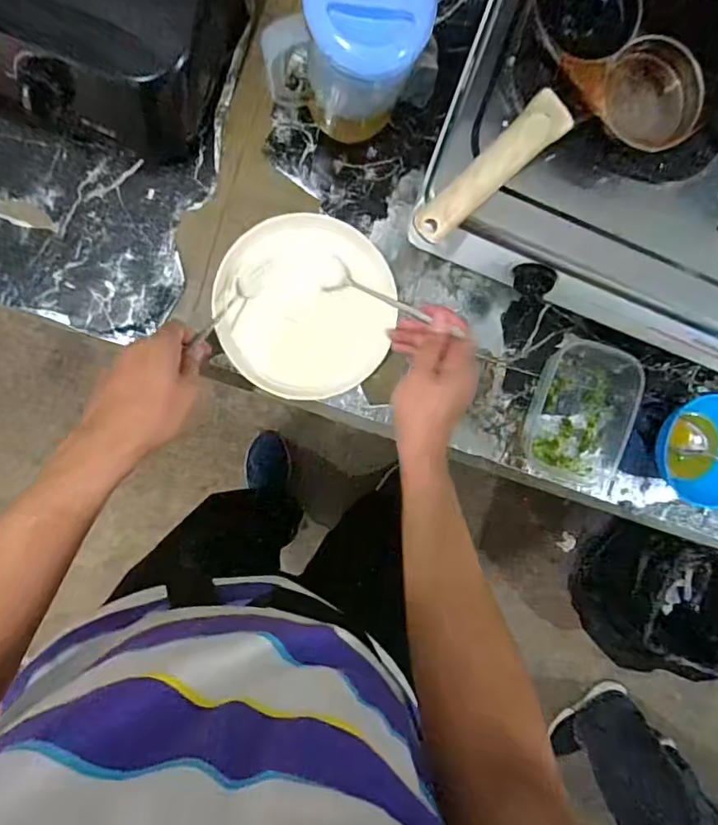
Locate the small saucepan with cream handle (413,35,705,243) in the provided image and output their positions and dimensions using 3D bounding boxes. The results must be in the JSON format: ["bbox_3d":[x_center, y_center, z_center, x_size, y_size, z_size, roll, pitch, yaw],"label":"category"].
[{"bbox_3d":[0.160,-0.230,0.443,0.274,0.052,0.086,-24,97,-5],"label":"small saucepan with cream handle"}]

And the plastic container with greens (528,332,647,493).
[{"bbox_3d":[0.263,0.000,0.630,0.135,0.048,0.167,14,93,-8],"label":"plastic container with greens"}]

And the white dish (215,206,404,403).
[{"bbox_3d":[-0.057,-0.113,0.582,0.180,0.034,0.189,-1,95,-7],"label":"white dish"}]

